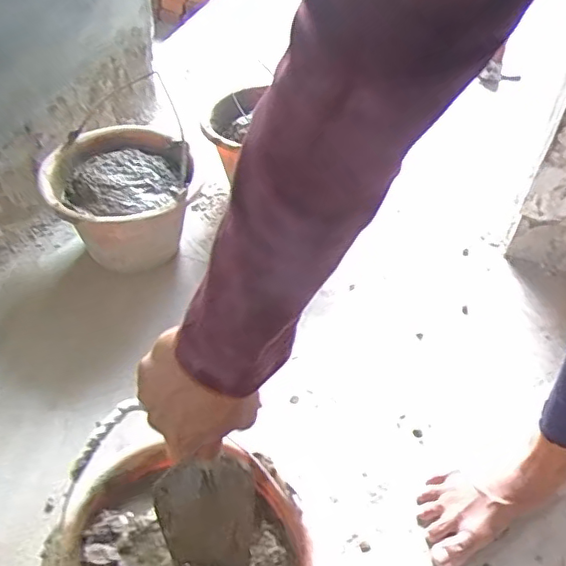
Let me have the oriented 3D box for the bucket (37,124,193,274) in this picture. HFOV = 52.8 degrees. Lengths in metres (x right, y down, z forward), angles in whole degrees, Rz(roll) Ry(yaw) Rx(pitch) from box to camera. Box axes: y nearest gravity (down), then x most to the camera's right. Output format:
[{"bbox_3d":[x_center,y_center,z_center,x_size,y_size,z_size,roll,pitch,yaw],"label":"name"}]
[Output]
[{"bbox_3d":[-0.256,-0.127,0.927,0.207,0.163,0.202,1,47,-1],"label":"bucket"}]

